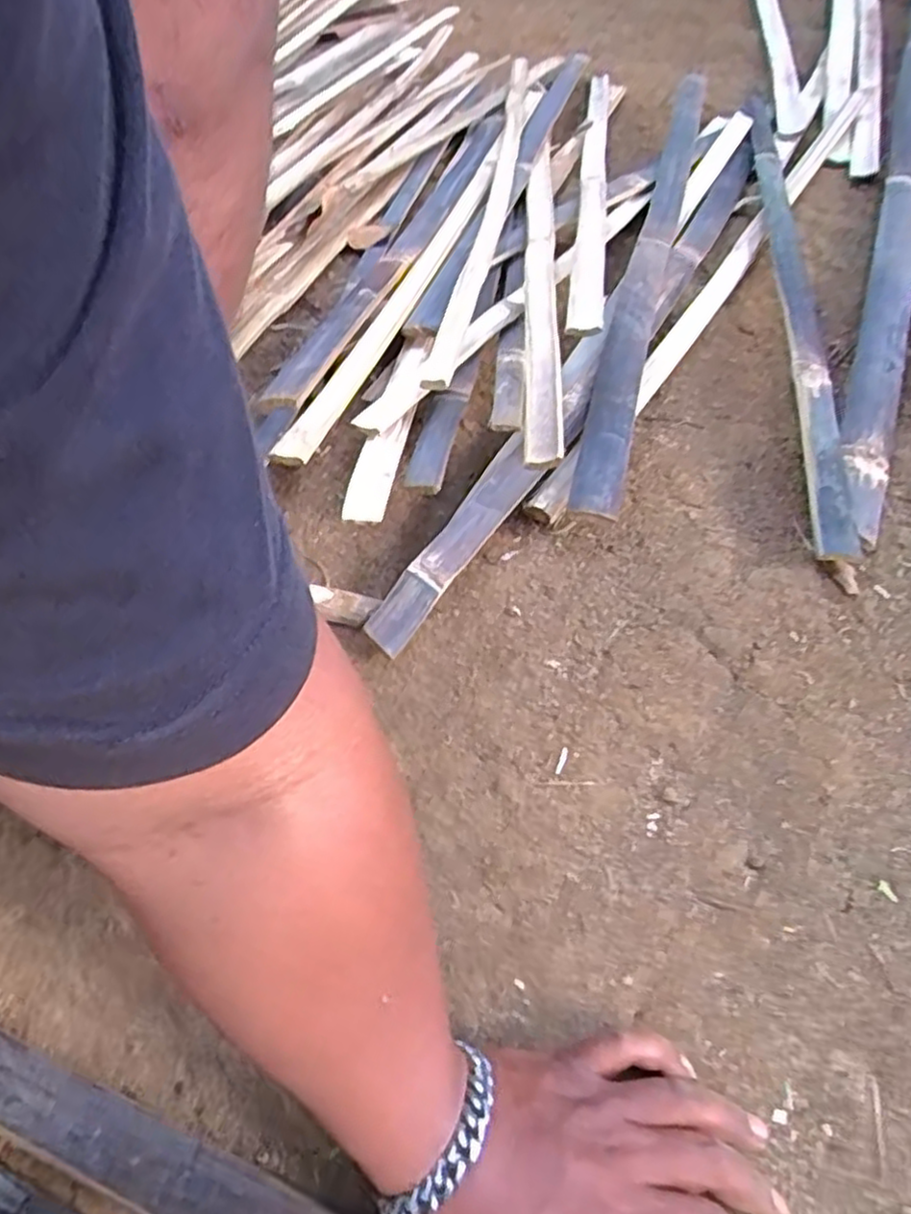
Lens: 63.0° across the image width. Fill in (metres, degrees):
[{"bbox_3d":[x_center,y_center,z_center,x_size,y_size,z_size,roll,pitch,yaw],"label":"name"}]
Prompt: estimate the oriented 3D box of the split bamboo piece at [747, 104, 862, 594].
[{"bbox_3d":[0.340,-0.333,0.738,0.050,0.033,0.790,7,54,7],"label":"split bamboo piece"}]

